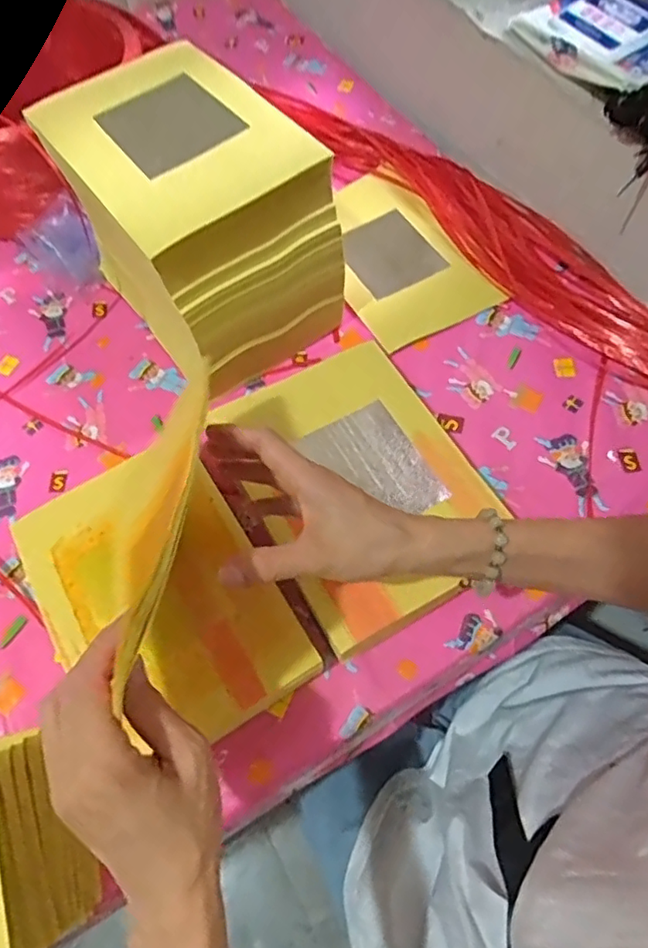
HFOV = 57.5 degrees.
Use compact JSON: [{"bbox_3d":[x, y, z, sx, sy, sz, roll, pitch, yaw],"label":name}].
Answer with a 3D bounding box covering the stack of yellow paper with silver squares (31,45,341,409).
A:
[{"bbox_3d":[-0.112,-0.229,0.546,0.161,0.177,0.234,-35,66,-14],"label":"stack of yellow paper with silver squares"}]

